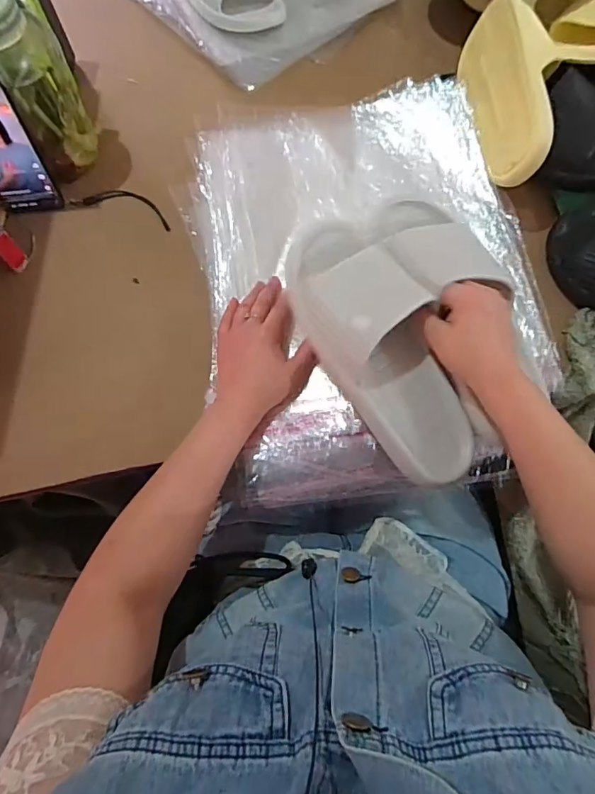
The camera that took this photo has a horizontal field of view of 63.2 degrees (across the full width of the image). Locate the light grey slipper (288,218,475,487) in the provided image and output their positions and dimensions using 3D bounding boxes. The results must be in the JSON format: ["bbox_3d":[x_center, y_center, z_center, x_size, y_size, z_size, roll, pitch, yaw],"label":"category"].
[{"bbox_3d":[0.079,-0.047,0.461,0.108,0.072,0.273,-30,90,-8],"label":"light grey slipper"}]

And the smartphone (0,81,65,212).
[{"bbox_3d":[-0.334,-0.280,0.548,0.070,0.154,0.012,-8,60,-3],"label":"smartphone"}]

